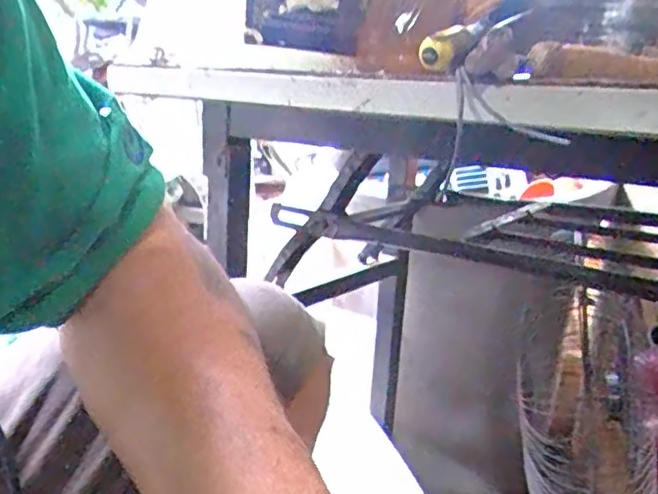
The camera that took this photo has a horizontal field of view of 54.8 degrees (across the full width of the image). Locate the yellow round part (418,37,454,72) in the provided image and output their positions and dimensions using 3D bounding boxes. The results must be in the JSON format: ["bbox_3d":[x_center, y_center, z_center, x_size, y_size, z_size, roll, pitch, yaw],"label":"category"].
[{"bbox_3d":[0.075,-0.135,0.446,0.024,0.021,0.013,4,13,9],"label":"yellow round part"}]

